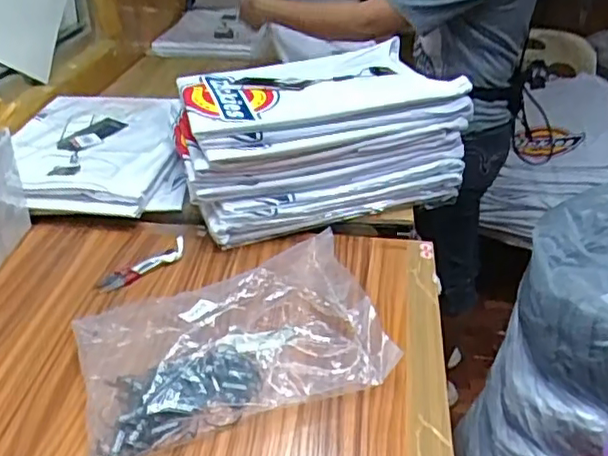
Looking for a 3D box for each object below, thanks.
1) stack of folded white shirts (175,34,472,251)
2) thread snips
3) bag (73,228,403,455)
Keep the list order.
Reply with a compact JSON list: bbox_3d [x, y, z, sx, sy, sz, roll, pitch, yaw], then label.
[{"bbox_3d":[0.012,-0.126,0.868,0.353,0.156,0.268,-8,32,-13],"label":"stack of folded white shirts"},{"bbox_3d":[-0.185,0.041,0.730,0.036,0.010,0.126,25,39,35],"label":"thread snips"},{"bbox_3d":[-0.070,0.102,0.580,0.264,0.065,0.173,-12,33,-19],"label":"bag"}]

